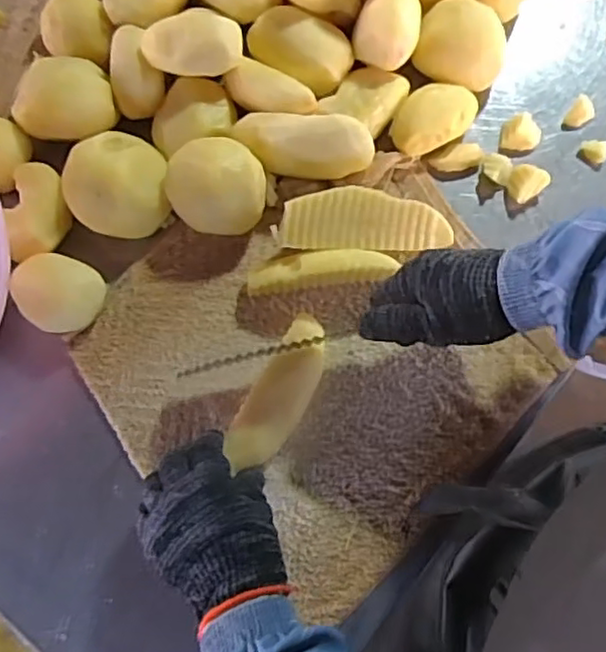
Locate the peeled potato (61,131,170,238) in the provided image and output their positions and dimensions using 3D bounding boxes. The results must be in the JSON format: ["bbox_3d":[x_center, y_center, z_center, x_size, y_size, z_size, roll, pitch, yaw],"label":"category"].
[{"bbox_3d":[-0.153,-0.118,0.537,0.079,0.053,0.085,0,78,-1],"label":"peeled potato"}]

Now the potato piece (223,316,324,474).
[{"bbox_3d":[-0.016,0.050,0.513,0.041,0.026,0.125,27,79,5],"label":"potato piece"}]

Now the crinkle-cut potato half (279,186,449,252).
[{"bbox_3d":[0.051,-0.087,0.533,0.139,0.020,0.049,2,106,-10],"label":"crinkle-cut potato half"}]

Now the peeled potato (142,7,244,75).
[{"bbox_3d":[-0.091,-0.228,0.532,0.079,0.033,0.042,-1,78,-1],"label":"peeled potato"}]

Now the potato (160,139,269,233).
[{"bbox_3d":[-0.071,-0.111,0.530,0.076,0.055,0.071,0,78,-1],"label":"potato"}]

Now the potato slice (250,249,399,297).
[{"bbox_3d":[0.013,-0.046,0.533,0.115,0.037,0.027,-3,78,-2],"label":"potato slice"}]

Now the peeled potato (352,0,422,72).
[{"bbox_3d":[0.071,-0.255,0.548,0.052,0.048,0.064,12,78,1],"label":"peeled potato"}]

